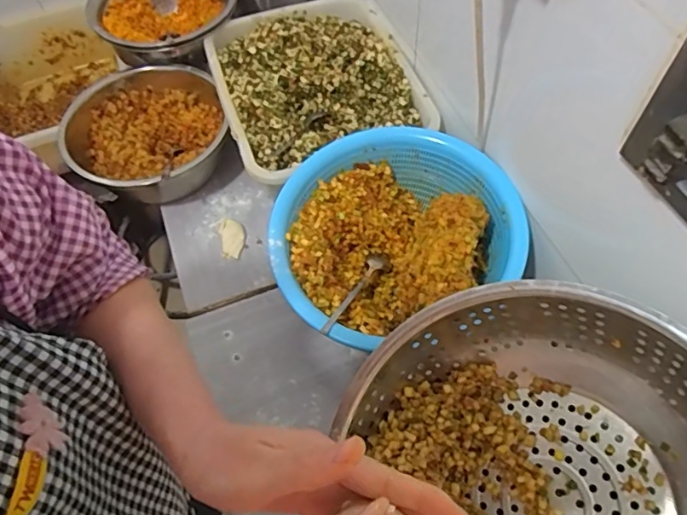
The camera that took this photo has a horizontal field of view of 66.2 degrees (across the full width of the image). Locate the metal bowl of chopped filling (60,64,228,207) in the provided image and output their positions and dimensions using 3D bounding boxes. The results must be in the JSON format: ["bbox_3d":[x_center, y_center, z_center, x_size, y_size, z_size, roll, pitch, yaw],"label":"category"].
[{"bbox_3d":[-0.335,-0.208,0.914,0.249,0.097,0.273,-1,56,2],"label":"metal bowl of chopped filling"}]

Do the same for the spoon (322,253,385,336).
[{"bbox_3d":[0.015,0.042,0.692,0.025,0.021,0.186,21,38,16],"label":"spoon"}]

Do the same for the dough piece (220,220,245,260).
[{"bbox_3d":[-0.176,-0.030,0.848,0.038,0.008,0.073,-13,57,-6],"label":"dough piece"}]

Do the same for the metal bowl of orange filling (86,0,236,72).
[{"bbox_3d":[-0.332,-0.464,1.004,0.236,0.108,0.244,28,62,19],"label":"metal bowl of orange filling"}]

